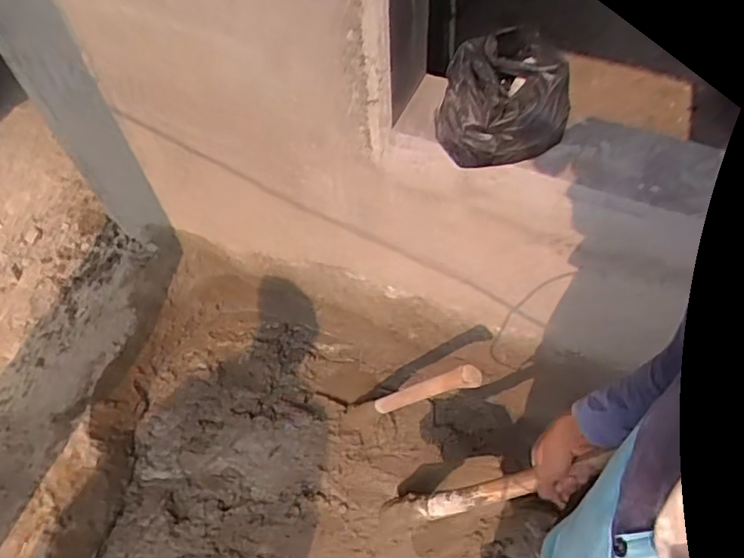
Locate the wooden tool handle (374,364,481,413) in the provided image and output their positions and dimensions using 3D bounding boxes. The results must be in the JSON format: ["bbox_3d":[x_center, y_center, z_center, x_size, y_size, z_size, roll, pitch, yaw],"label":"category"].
[{"bbox_3d":[0.096,0.216,1.153,0.041,0.380,0.027,25,63,-15],"label":"wooden tool handle"}]

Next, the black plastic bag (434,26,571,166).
[{"bbox_3d":[0.187,-0.256,0.858,0.176,0.116,0.157,-14,63,-5],"label":"black plastic bag"}]

